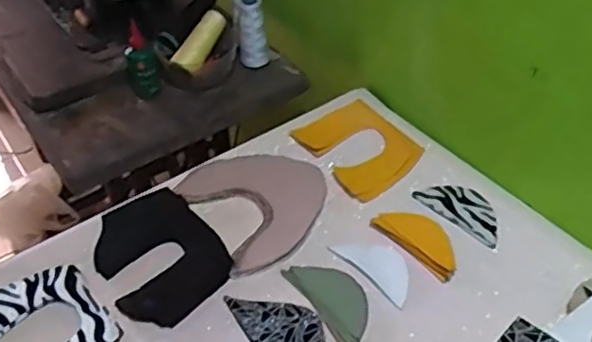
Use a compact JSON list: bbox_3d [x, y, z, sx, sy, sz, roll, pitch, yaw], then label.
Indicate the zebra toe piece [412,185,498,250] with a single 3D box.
[{"bbox_3d":[0.203,0.045,0.766,0.056,0.006,0.112,-38,55,-23],"label":"zebra toe piece"}]

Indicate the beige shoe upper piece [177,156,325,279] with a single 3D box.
[{"bbox_3d":[-0.039,0.035,0.786,0.167,0.009,0.176,-23,50,-24],"label":"beige shoe upper piece"}]

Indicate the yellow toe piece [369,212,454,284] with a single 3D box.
[{"bbox_3d":[0.143,0.077,0.727,0.048,0.019,0.107,-33,50,-28],"label":"yellow toe piece"}]

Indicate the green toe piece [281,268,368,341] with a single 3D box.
[{"bbox_3d":[0.041,0.133,0.681,0.058,0.004,0.117,-26,47,-22],"label":"green toe piece"}]

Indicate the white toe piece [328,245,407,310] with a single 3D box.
[{"bbox_3d":[0.093,0.105,0.710,0.052,0.004,0.100,-32,49,-27],"label":"white toe piece"}]

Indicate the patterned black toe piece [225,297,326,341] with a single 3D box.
[{"bbox_3d":[-0.006,0.170,0.646,0.072,0.004,0.146,-23,46,-20],"label":"patterned black toe piece"}]

